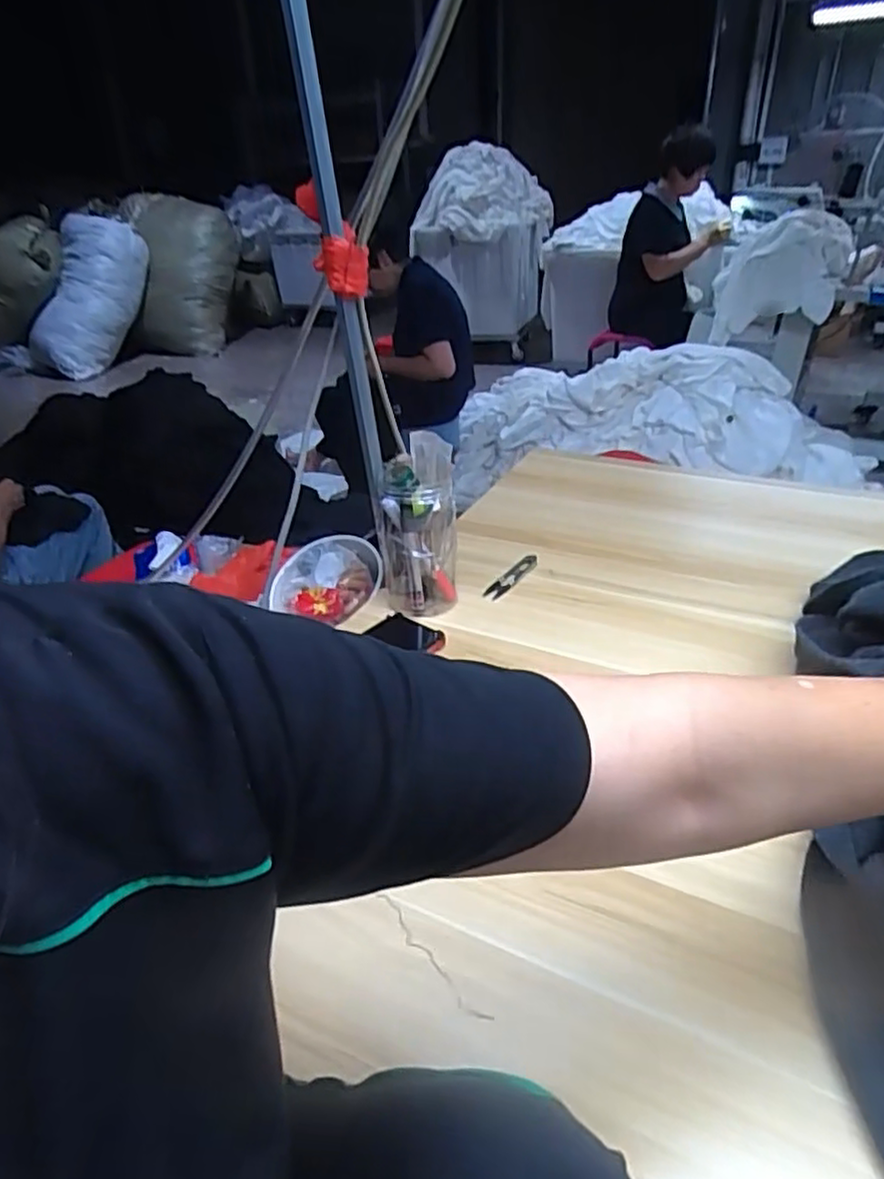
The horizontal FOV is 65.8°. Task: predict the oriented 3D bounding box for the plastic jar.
[{"bbox_3d":[-0.028,-0.076,0.756,0.080,0.190,0.063,0,10,6],"label":"plastic jar"}]

